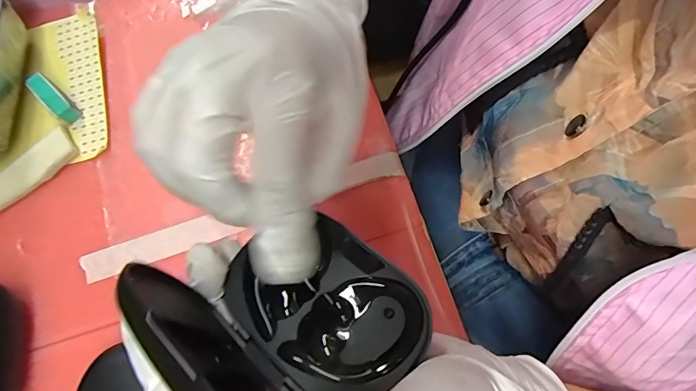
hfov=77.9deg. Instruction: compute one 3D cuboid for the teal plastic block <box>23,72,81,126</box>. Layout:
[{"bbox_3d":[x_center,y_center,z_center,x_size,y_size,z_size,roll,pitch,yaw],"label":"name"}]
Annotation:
[{"bbox_3d":[-0.210,-0.068,0.307,0.041,0.015,0.013,41,77,13],"label":"teal plastic block"}]

